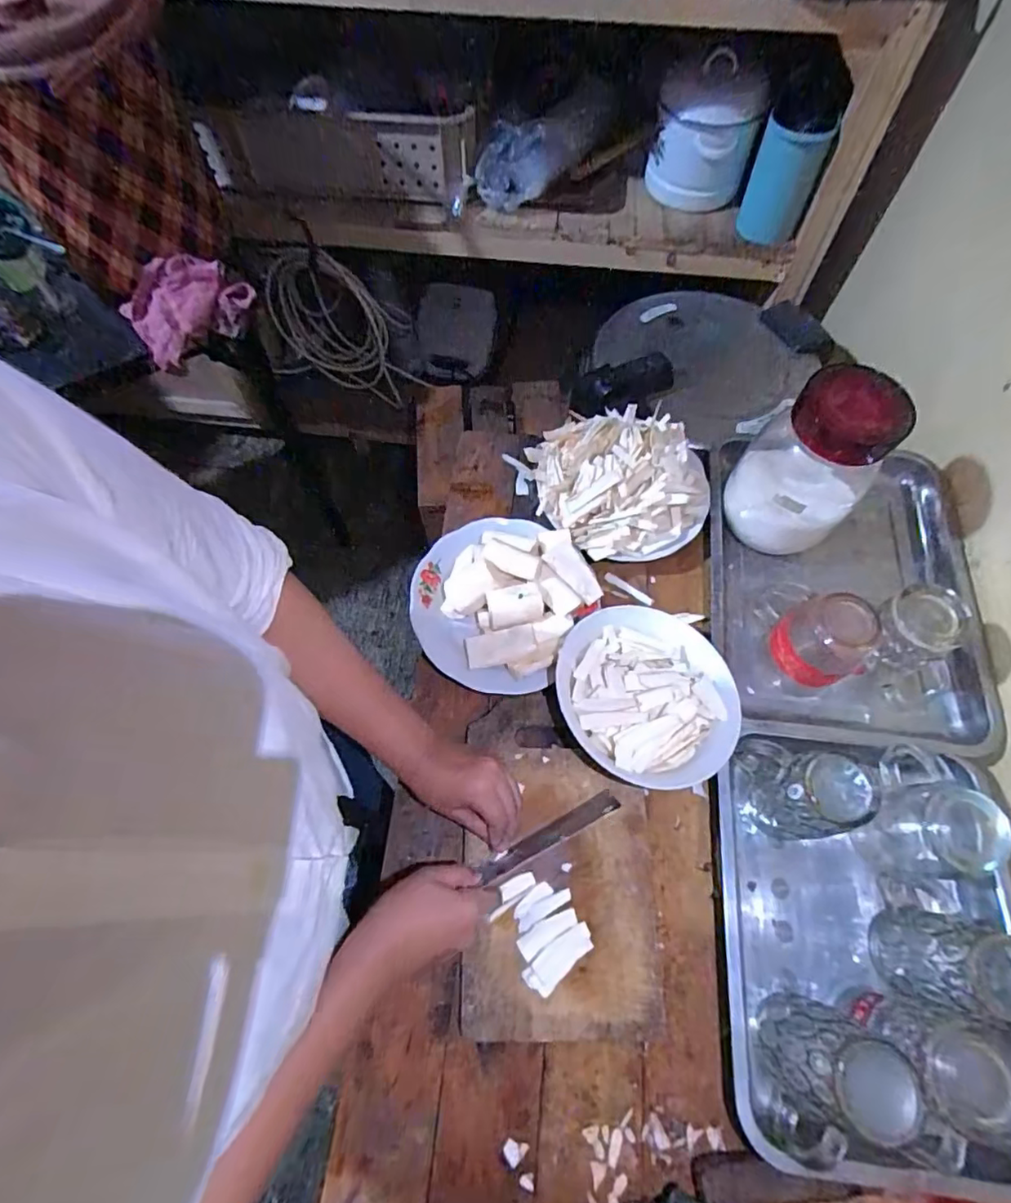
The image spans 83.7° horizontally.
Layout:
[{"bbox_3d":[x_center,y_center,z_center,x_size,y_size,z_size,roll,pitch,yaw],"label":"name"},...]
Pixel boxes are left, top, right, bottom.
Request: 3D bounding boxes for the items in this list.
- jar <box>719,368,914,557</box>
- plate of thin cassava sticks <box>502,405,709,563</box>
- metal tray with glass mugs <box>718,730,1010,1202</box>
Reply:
[{"bbox_3d":[0.326,-0.146,0.615,0.121,0.207,0.109,35,71,14],"label":"jar"},{"bbox_3d":[0.132,-0.151,0.690,0.185,0.088,0.225,-34,71,-14],"label":"plate of thin cassava sticks"},{"bbox_3d":[0.325,0.277,0.469,0.239,0.131,0.333,5,67,2],"label":"metal tray with glass mugs"}]

